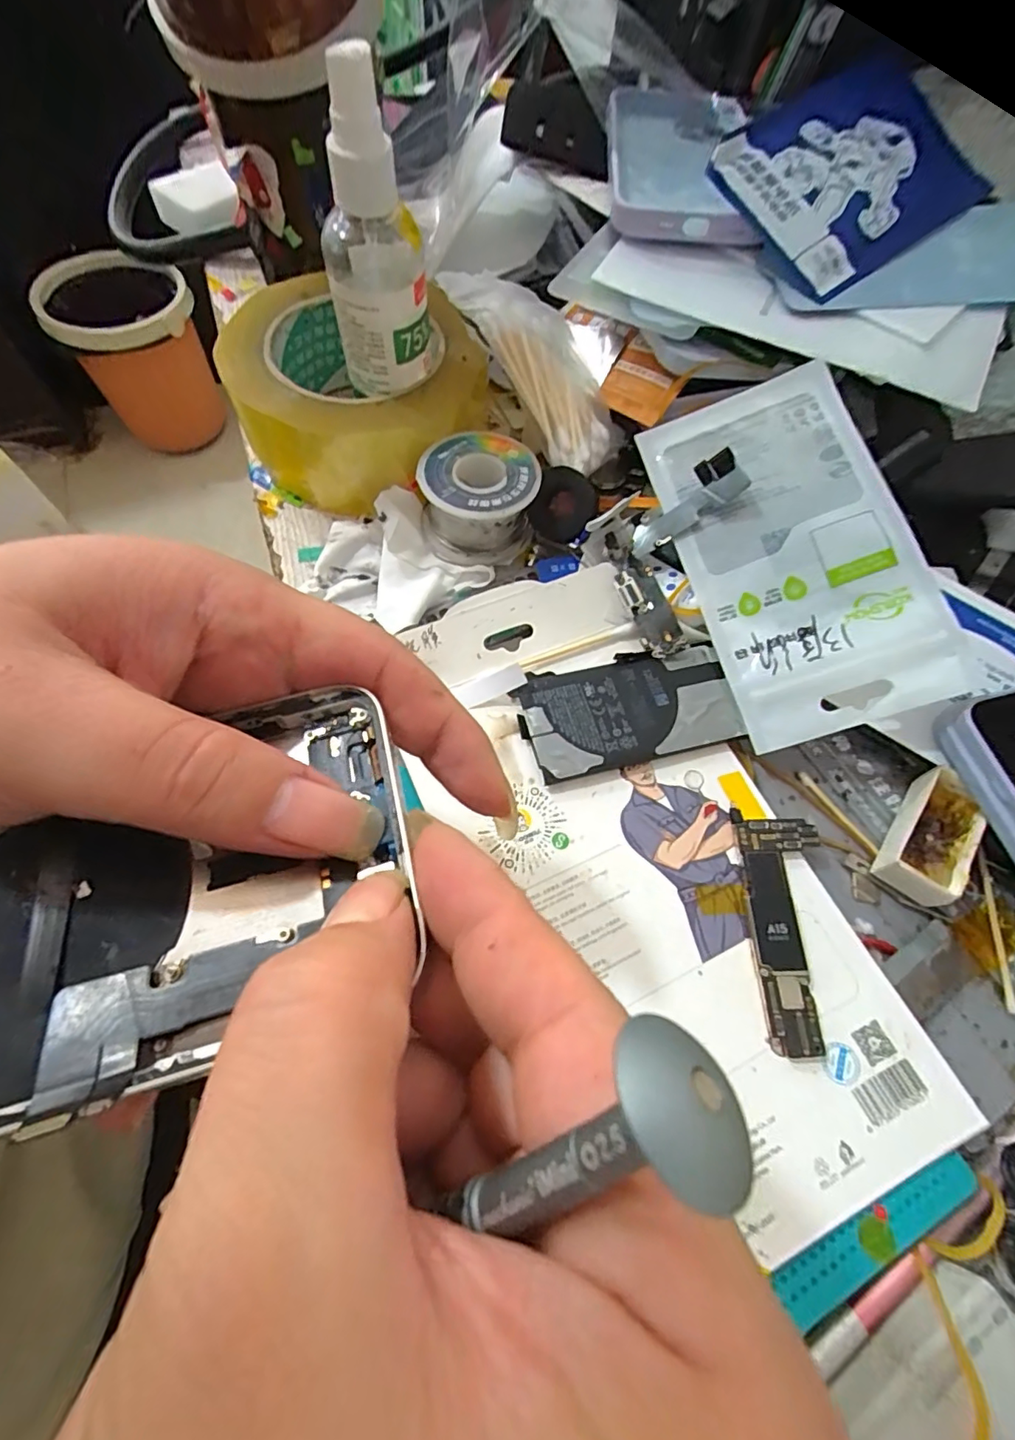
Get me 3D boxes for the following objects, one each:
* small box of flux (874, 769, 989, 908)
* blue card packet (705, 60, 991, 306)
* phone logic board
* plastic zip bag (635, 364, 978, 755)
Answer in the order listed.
[{"bbox_3d":[0.157,0.043,0.205,0.023,0.016,0.048,33,68,12],"label":"small box of flux"},{"bbox_3d":[0.171,-0.269,0.269,0.162,0.011,0.089,-38,85,-14],"label":"blue card packet"},{"bbox_3d":[0.098,0.072,0.189,0.028,0.005,0.076,3,65,-2],"label":"phone logic board"},{"bbox_3d":[0.114,-0.069,0.222,0.082,0.011,0.147,-19,75,12],"label":"plastic zip bag"}]

